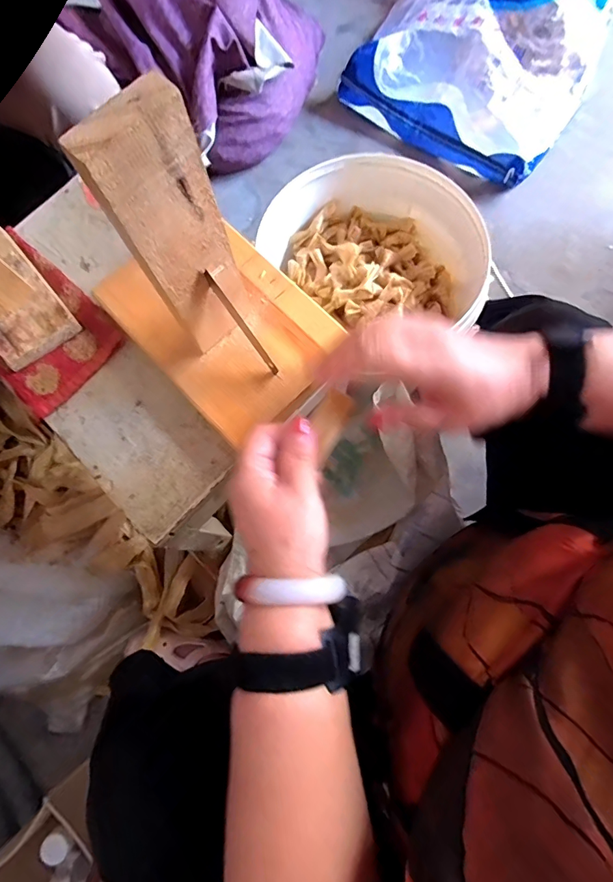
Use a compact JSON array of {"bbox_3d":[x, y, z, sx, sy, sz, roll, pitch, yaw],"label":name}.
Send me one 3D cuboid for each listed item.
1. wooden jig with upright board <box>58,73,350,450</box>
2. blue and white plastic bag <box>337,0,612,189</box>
[{"bbox_3d":[-0.075,-0.128,0.297,0.135,0.199,0.199,-43,78,-9],"label":"wooden jig with upright board"},{"bbox_3d":[0.446,-0.992,0.911,0.476,0.316,0.741,28,78,8],"label":"blue and white plastic bag"}]

